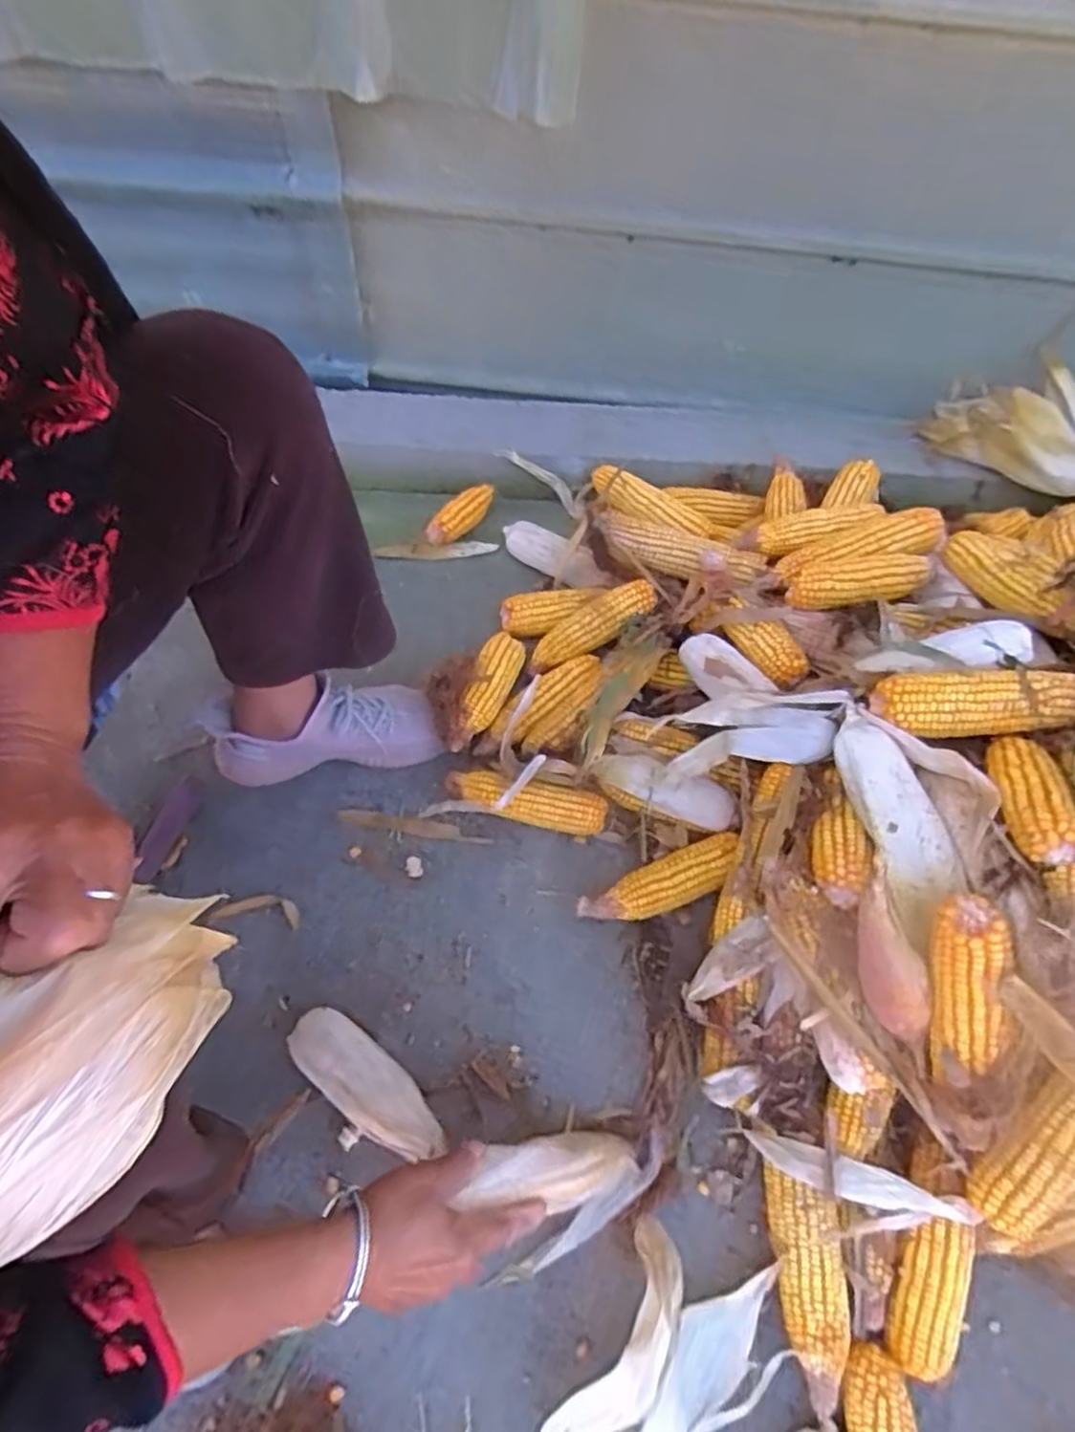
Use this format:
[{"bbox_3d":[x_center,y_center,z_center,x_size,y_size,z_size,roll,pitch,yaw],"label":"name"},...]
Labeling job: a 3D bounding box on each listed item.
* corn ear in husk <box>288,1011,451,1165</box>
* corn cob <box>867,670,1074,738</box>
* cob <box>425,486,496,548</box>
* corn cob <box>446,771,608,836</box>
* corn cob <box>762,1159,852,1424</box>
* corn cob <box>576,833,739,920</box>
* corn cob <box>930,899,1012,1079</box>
[{"bbox_3d":[-0.146,0.314,0.600,0.154,0.056,0.053,35,65,16],"label":"corn ear in husk"},{"bbox_3d":[0.367,-0.012,0.582,0.158,0.046,0.054,4,61,-1],"label":"corn cob"},{"bbox_3d":[-0.100,-0.265,0.926,0.108,0.036,0.037,-41,69,-7],"label":"cob"},{"bbox_3d":[-0.013,0.093,0.732,0.164,0.045,0.041,12,61,4],"label":"corn cob"},{"bbox_3d":[0.209,0.436,0.547,0.046,0.056,0.157,-2,61,-4],"label":"corn cob"},{"bbox_3d":[0.122,0.168,0.696,0.165,0.043,0.049,-19,63,-13],"label":"corn cob"},{"bbox_3d":[0.302,0.198,0.496,0.043,0.046,0.138,-1,100,-3],"label":"corn cob"}]

